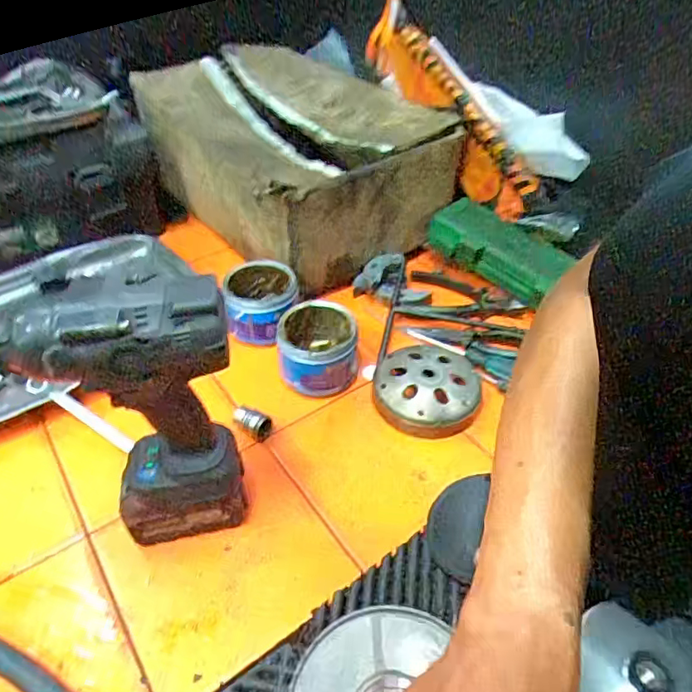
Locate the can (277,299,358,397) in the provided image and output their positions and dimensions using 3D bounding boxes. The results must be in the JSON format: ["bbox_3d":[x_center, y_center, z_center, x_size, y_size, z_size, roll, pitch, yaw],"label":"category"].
[{"bbox_3d":[-0.034,0.003,0.668,0.096,0.078,0.103,1,43,0],"label":"can"}]

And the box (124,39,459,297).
[{"bbox_3d":[-0.113,-0.355,0.948,0.368,0.188,0.591,-29,50,-28],"label":"box"}]

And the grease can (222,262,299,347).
[{"bbox_3d":[-0.119,-0.061,0.737,0.096,0.075,0.088,0,43,0],"label":"grease can"}]

